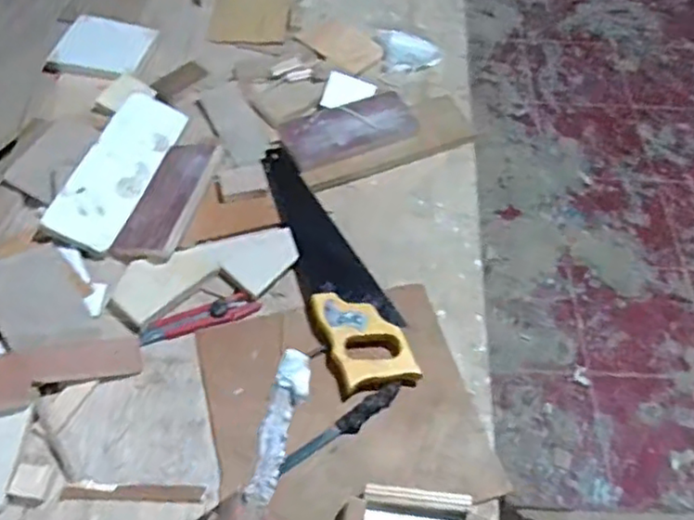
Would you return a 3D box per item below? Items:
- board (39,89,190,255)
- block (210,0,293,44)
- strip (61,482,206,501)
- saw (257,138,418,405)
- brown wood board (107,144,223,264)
[{"bbox_3d":[-0.329,-0.139,0.949,0.096,0.014,0.284,27,60,-10],"label":"board"},{"bbox_3d":[-0.179,-0.454,1.209,0.140,0.014,0.138,5,55,2],"label":"block"},{"bbox_3d":[-0.235,0.257,0.717,0.149,0.005,0.019,2,56,-4],"label":"strip"},{"bbox_3d":[-0.022,-0.011,0.889,0.109,0.035,0.409,-15,57,-12],"label":"saw"},{"bbox_3d":[-0.252,-0.084,0.921,0.102,0.021,0.202,9,61,25],"label":"brown wood board"}]

